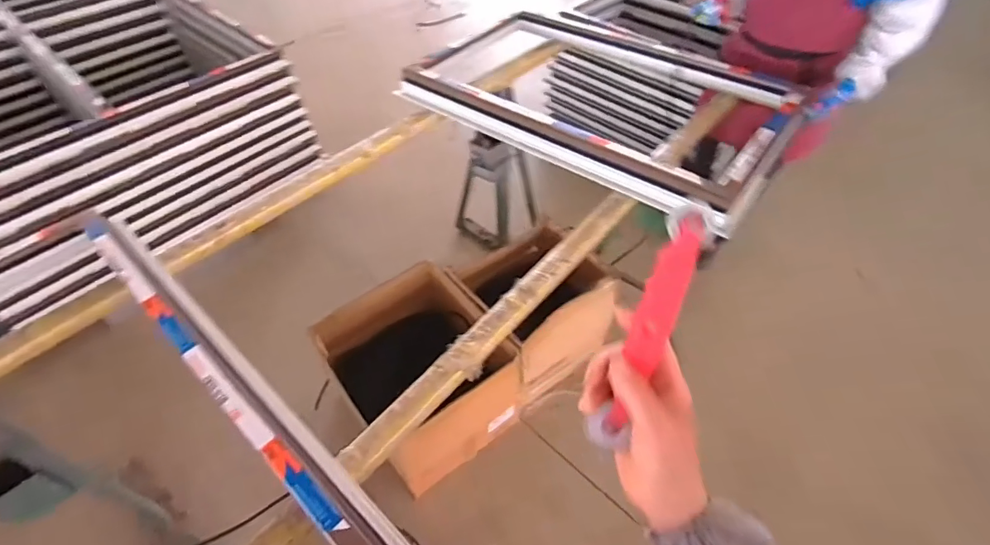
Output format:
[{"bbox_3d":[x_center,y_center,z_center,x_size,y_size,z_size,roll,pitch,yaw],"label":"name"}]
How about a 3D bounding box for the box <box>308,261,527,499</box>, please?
[{"bbox_3d":[-0.230,0.294,1.491,0.449,0.353,0.570,-32,56,-24],"label":"box"}]

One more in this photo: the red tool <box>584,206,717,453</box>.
[{"bbox_3d":[0.114,0.047,0.352,0.031,0.193,0.012,23,16,19],"label":"red tool"}]

